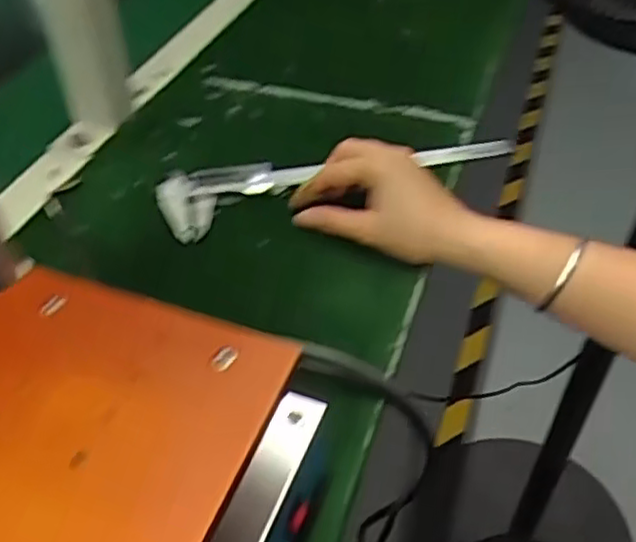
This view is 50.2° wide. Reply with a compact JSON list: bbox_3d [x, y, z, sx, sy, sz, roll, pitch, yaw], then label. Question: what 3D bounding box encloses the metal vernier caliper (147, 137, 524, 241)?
[{"bbox_3d":[0.023,-0.074,0.539,0.287,0.017,0.060,-11,47,-12],"label":"metal vernier caliper"}]

